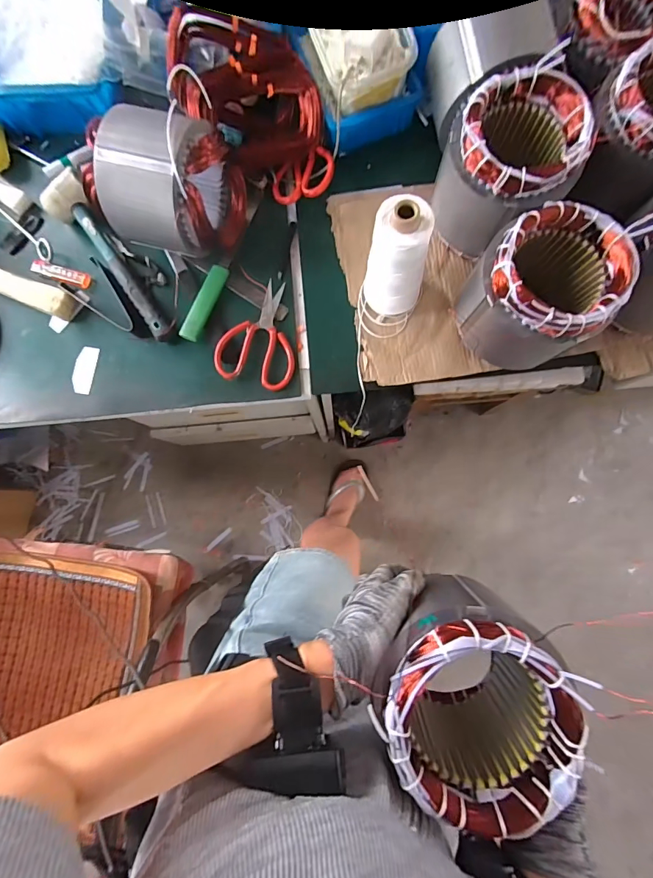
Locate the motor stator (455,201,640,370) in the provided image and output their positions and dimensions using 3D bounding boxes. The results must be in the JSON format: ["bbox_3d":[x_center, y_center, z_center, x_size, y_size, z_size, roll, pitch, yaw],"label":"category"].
[{"bbox_3d":[0.248,-0.175,0.491,0.140,0.146,0.132,-1,83,7],"label":"motor stator"}]

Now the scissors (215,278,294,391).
[{"bbox_3d":[-0.091,-0.151,0.584,0.108,0.024,0.151,13,88,2],"label":"scissors"}]

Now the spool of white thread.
[{"bbox_3d":[0.091,-0.217,0.510,0.078,0.168,0.073,-1,83,7],"label":"spool of white thread"}]

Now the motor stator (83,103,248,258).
[{"bbox_3d":[-0.206,-0.328,0.542,0.164,0.148,0.145,11,85,7],"label":"motor stator"}]

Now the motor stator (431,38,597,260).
[{"bbox_3d":[0.218,-0.330,0.511,0.124,0.149,0.138,-33,81,2],"label":"motor stator"}]

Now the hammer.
[{"bbox_3d":[-0.306,-0.261,0.590,0.060,0.032,0.270,-40,87,0],"label":"hammer"}]

